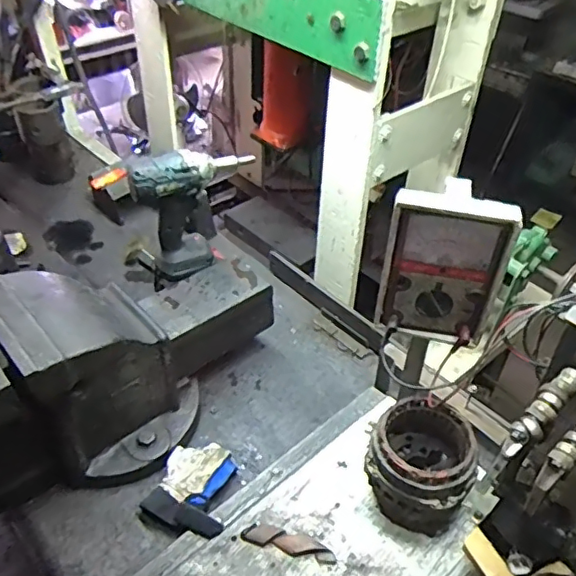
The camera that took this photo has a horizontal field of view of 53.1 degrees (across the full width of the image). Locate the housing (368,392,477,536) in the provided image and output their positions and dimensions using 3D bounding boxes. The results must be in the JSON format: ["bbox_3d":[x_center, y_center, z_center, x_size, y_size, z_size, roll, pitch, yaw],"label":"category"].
[{"bbox_3d":[0.172,0.227,0.739,0.123,0.113,0.122,1,42,-1],"label":"housing"}]

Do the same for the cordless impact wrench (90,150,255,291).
[{"bbox_3d":[-0.152,-0.126,0.917,0.215,0.199,0.089,-31,52,-31],"label":"cordless impact wrench"}]

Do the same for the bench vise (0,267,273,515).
[{"bbox_3d":[-0.263,0.098,0.790,0.223,0.253,0.553,32,50,29],"label":"bench vise"}]

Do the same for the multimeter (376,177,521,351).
[{"bbox_3d":[0.166,-0.021,0.625,0.127,0.174,0.048,11,43,10],"label":"multimeter"}]

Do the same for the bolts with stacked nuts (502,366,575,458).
[{"bbox_3d":[0.256,0.121,0.573,0.119,0.026,0.026,-32,52,-32],"label":"bolts with stacked nuts"}]

